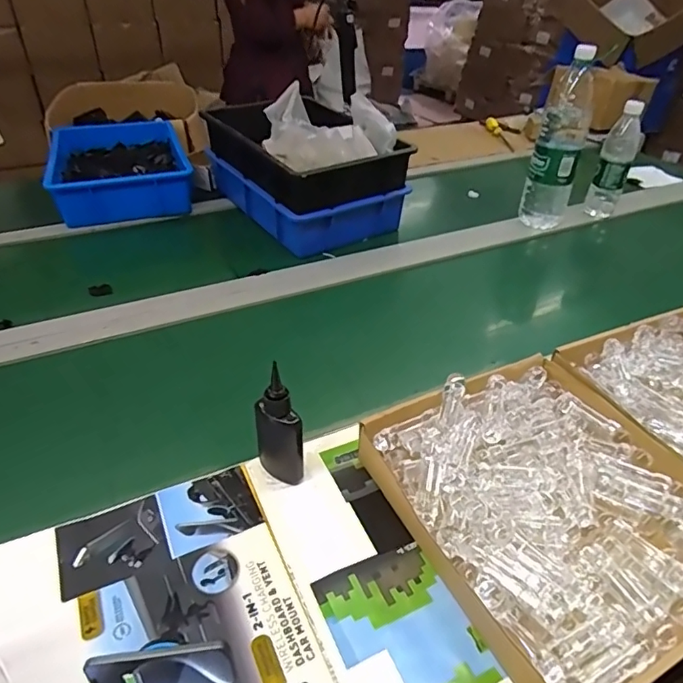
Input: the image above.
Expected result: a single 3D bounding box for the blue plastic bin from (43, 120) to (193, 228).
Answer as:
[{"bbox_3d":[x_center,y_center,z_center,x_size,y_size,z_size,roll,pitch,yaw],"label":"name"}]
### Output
[{"bbox_3d":[-0.500,-0.399,1.164,0.269,0.103,0.399,-13,40,-18],"label":"blue plastic bin"}]

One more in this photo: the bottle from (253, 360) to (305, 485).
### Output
[{"bbox_3d":[-0.065,0.083,0.514,0.025,0.143,0.053,-26,45,-31],"label":"bottle"}]

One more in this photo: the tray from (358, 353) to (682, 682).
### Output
[{"bbox_3d":[0.205,0.152,0.499,0.269,0.062,0.296,-17,41,-22],"label":"tray"}]

